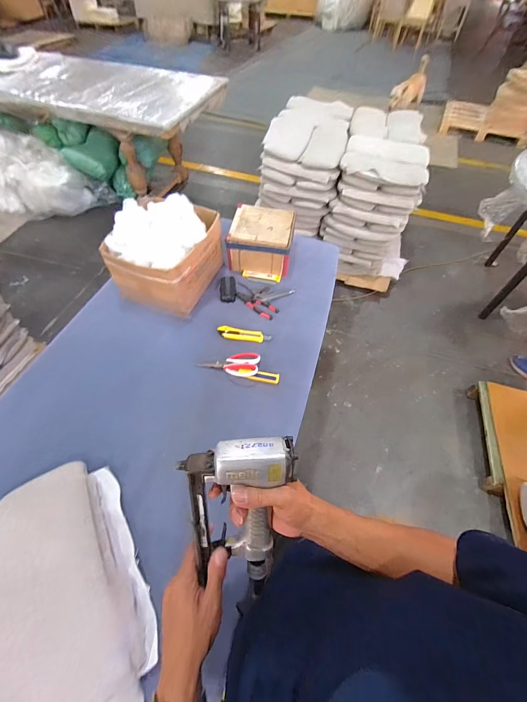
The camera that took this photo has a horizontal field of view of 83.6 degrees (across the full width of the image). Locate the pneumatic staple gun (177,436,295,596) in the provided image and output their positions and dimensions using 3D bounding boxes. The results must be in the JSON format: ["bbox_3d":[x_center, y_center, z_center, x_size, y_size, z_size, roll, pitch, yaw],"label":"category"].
[{"bbox_3d":[-0.039,0.207,0.373,0.122,0.224,0.045,10,21,5],"label":"pneumatic staple gun"}]

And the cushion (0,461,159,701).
[{"bbox_3d":[-0.361,0.437,0.534,0.239,0.061,0.428,-25,60,-18],"label":"cushion"}]

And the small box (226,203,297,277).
[{"bbox_3d":[-0.003,-0.396,1.065,0.212,0.139,0.225,8,55,4],"label":"small box"}]

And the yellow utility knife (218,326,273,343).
[{"bbox_3d":[-0.057,-0.050,0.898,0.161,0.015,0.039,5,55,2],"label":"yellow utility knife"}]

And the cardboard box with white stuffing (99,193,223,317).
[{"bbox_3d":[-0.305,-0.313,0.930,0.273,0.222,0.299,22,57,13],"label":"cardboard box with white stuffing"}]

